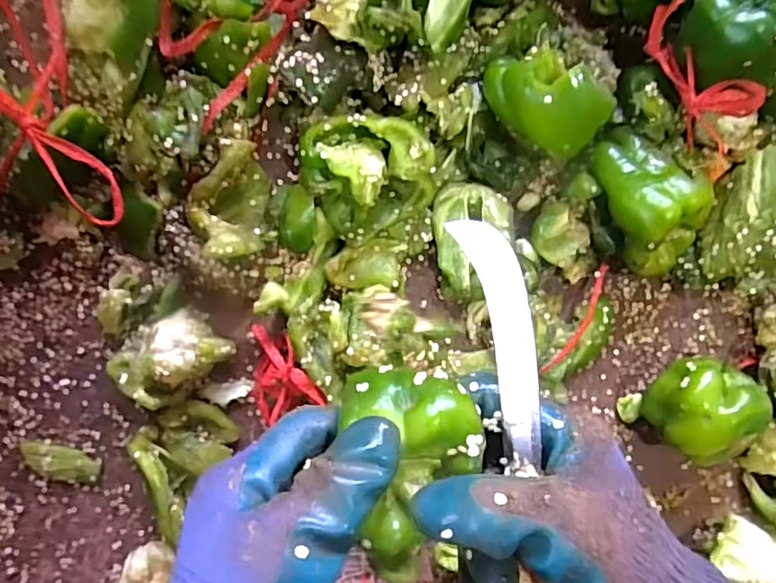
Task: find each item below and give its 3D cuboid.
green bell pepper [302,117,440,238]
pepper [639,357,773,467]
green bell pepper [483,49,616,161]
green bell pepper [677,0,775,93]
[{"bbox_3d":[-0.011,-0.080,0.395,0.082,0.041,0.086,-26,97,-5],"label":"green bell pepper"},{"bbox_3d":[0.224,0.083,0.427,0.067,0.070,0.072,22,90,-9],"label":"pepper"},{"bbox_3d":[0.101,-0.123,0.386,0.079,0.051,0.050,32,89,-9],"label":"green bell pepper"},{"bbox_3d":[0.223,-0.165,0.365,0.062,0.051,0.064,0,94,-2],"label":"green bell pepper"}]

